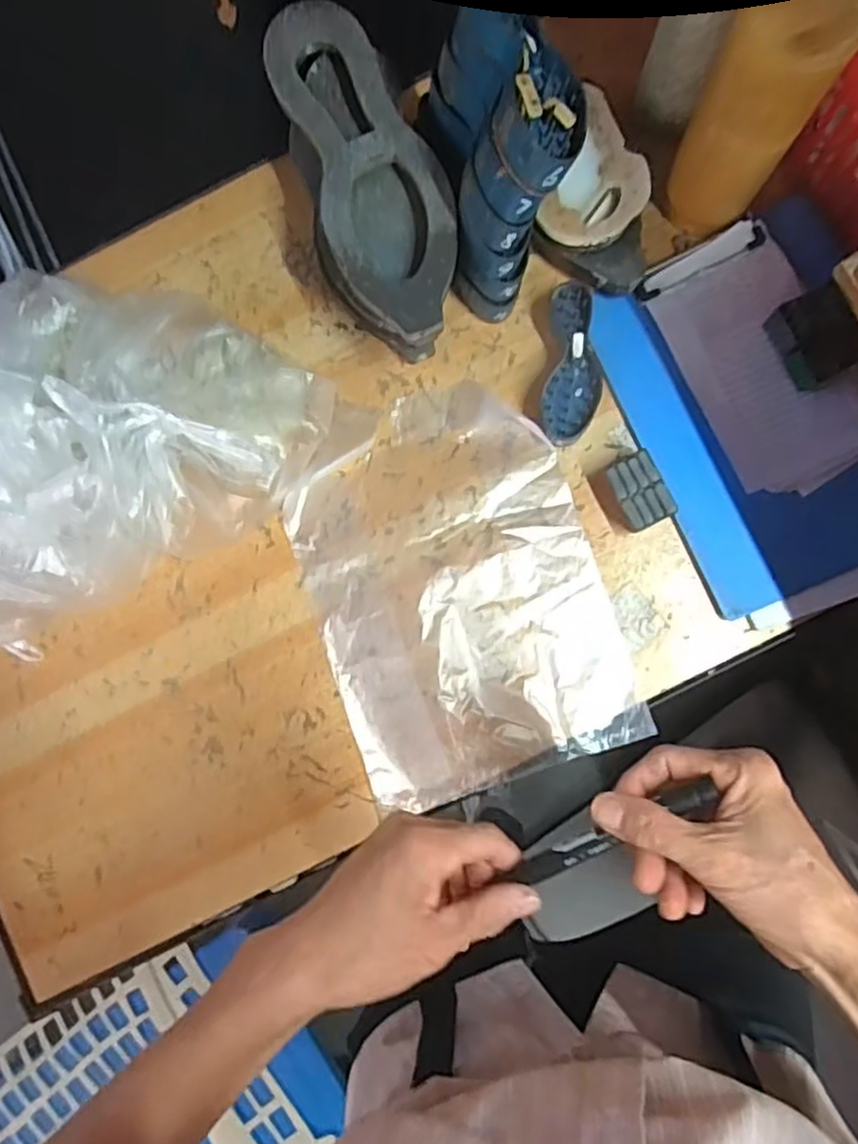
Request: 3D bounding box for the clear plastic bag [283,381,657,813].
[{"bbox_3d":[0.024,0.017,0.631,0.250,0.012,0.339,-19,85,3],"label":"clear plastic bag"}]

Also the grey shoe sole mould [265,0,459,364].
[{"bbox_3d":[-0.051,-0.321,0.604,0.115,0.099,0.283,-20,85,3],"label":"grey shoe sole mould"}]

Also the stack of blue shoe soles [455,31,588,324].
[{"bbox_3d":[0.064,-0.285,0.536,0.082,0.193,0.104,12,88,5],"label":"stack of blue shoe soles"}]

